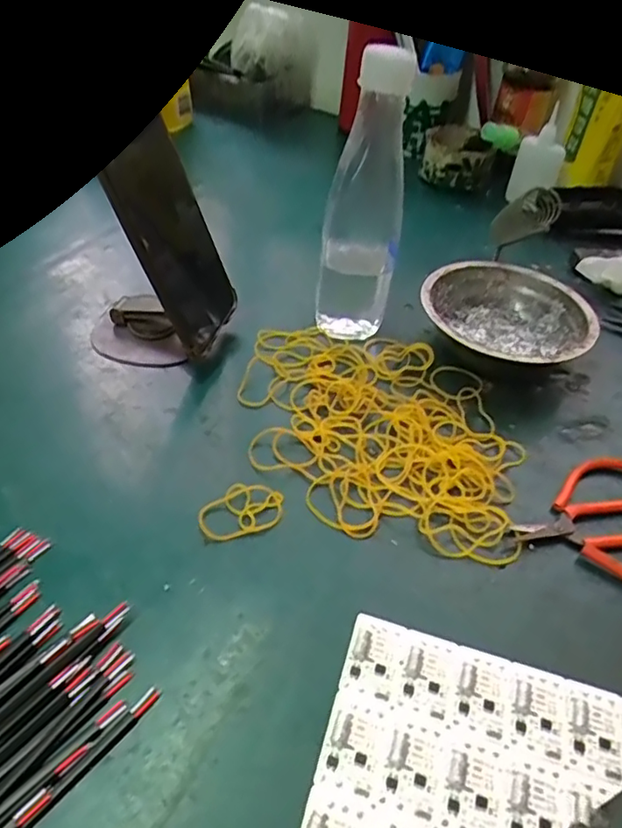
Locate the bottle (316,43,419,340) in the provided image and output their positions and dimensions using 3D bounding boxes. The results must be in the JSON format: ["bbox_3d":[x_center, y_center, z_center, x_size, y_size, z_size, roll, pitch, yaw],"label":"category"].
[{"bbox_3d":[0.038,-0.141,0.410,0.053,0.187,0.041,8,44,0],"label":"bottle"}]

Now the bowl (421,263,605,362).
[{"bbox_3d":[0.141,-0.065,0.444,0.119,0.045,0.119,4,44,-4],"label":"bowl"}]

